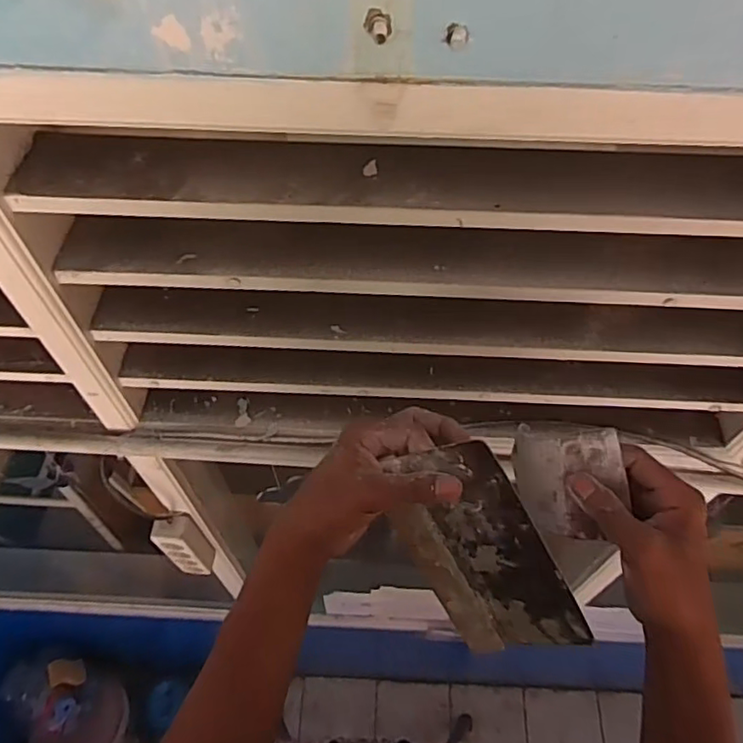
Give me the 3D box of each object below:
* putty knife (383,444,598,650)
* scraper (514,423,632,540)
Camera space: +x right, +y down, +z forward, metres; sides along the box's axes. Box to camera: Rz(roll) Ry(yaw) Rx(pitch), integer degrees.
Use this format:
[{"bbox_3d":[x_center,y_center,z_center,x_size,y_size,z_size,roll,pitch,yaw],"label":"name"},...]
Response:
[{"bbox_3d":[0.085,0.141,0.454,0.105,0.187,0.009,-19,18,31],"label":"putty knife"},{"bbox_3d":[0.148,0.084,0.455,0.084,0.097,0.017,3,26,37],"label":"scraper"}]

